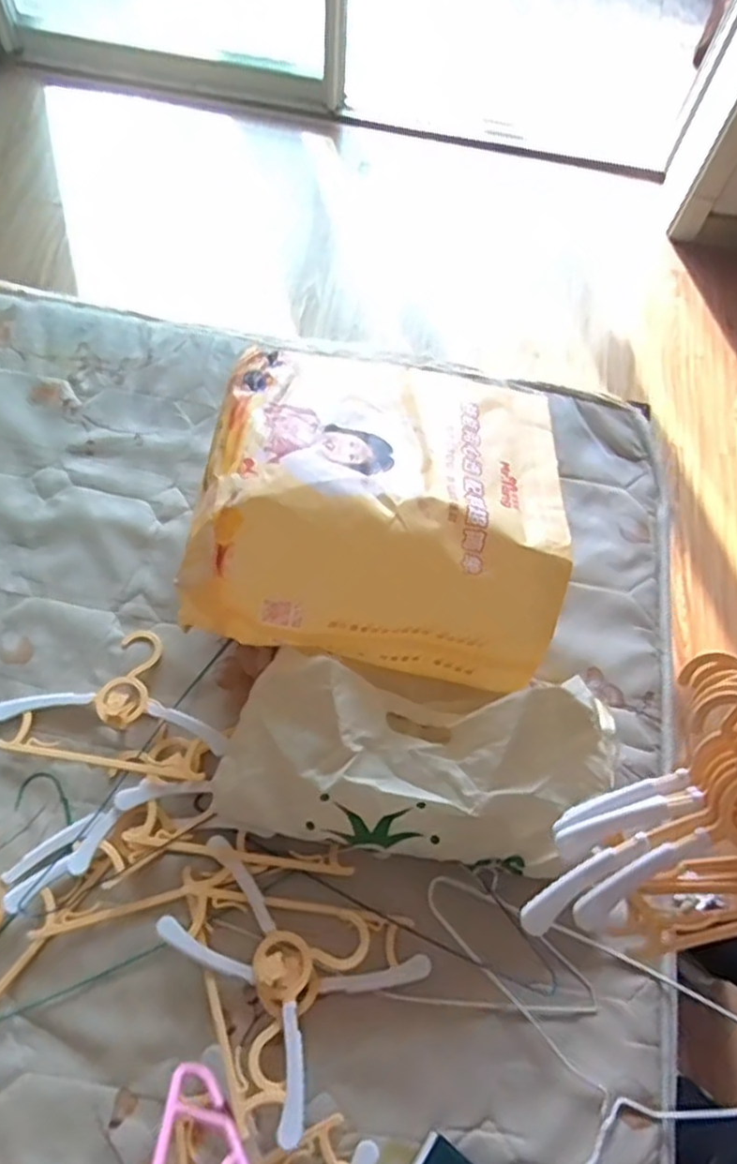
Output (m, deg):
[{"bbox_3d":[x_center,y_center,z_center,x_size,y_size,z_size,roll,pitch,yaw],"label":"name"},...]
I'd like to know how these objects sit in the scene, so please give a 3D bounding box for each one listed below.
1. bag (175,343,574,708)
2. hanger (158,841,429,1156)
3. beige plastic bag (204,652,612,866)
[{"bbox_3d":[0.021,-0.087,0.796,0.368,0.168,0.346,8,66,-1],"label":"bag"},{"bbox_3d":[-0.094,0.364,0.702,0.234,0.041,0.217,43,71,14],"label":"hanger"},{"bbox_3d":[0.059,0.179,0.739,0.378,0.137,0.185,11,66,0],"label":"beige plastic bag"}]

